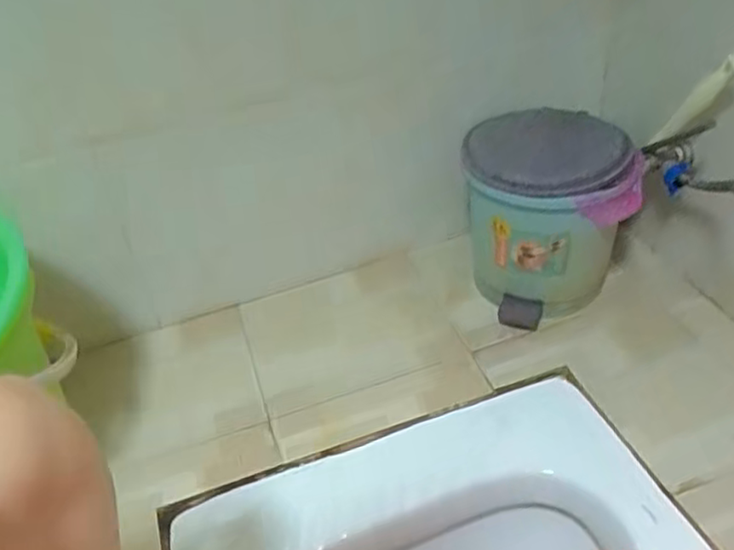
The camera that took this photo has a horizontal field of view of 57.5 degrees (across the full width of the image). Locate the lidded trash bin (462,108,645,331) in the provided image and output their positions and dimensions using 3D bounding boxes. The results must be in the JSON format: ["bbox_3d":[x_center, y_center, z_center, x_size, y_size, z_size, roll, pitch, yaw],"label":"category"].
[{"bbox_3d":[0.246,-0.088,0.962,0.187,0.258,0.211,-19,42,-15],"label":"lidded trash bin"}]

